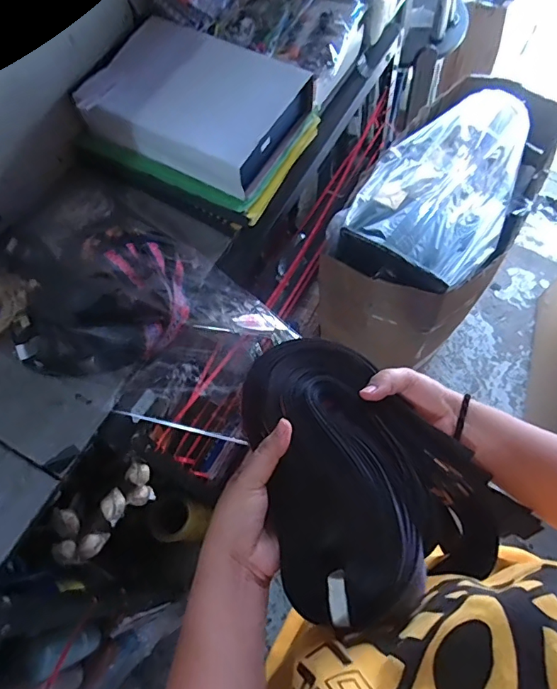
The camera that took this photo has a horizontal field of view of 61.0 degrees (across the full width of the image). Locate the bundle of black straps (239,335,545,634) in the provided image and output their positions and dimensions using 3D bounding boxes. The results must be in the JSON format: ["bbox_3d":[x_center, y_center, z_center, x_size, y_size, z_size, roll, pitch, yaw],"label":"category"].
[{"bbox_3d":[0.066,0.116,0.380,0.187,0.058,0.264,-40,73,-23],"label":"bundle of black straps"}]

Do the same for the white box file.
[{"bbox_3d":[-0.130,-0.370,0.727,0.302,0.061,0.218,25,68,14],"label":"white box file"}]

